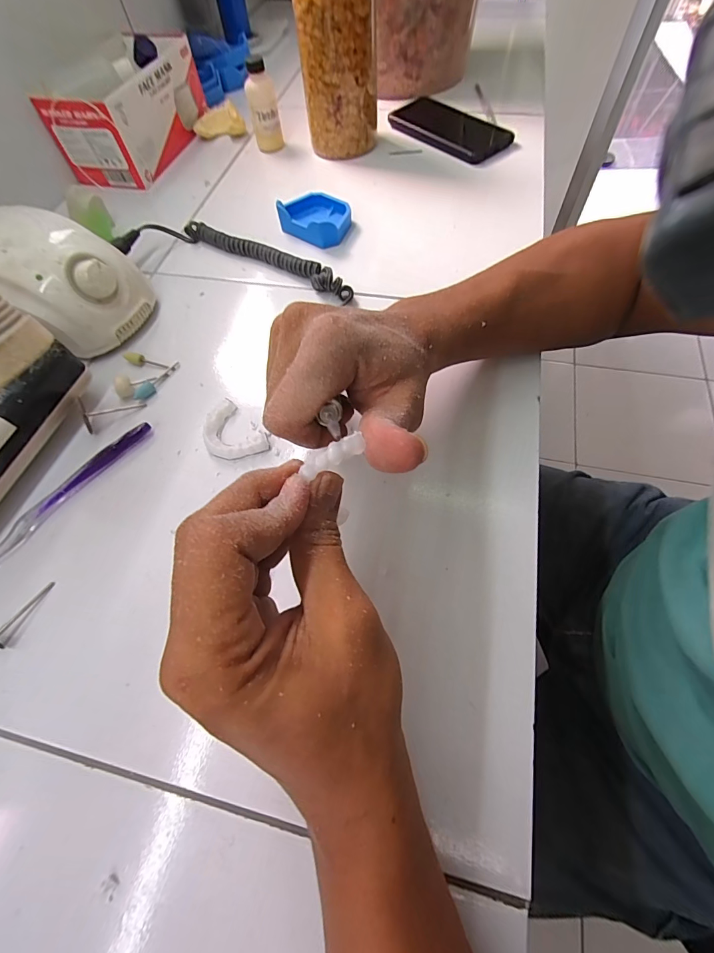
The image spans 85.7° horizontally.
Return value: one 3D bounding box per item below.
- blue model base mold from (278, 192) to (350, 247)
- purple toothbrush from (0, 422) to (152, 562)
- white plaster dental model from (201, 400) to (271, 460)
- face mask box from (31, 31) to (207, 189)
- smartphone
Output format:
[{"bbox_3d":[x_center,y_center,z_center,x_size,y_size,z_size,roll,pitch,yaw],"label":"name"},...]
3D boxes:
[{"bbox_3d":[-0.043,-0.286,0.425,0.076,0.026,0.060,26,67,15],"label":"blue model base mold"},{"bbox_3d":[-0.230,0.025,0.282,0.017,0.010,0.187,36,70,19],"label":"purple toothbrush"},{"bbox_3d":[-0.099,-0.032,0.304,0.039,0.010,0.060,-41,68,-17],"label":"white plaster dental model"},{"bbox_3d":[-0.294,-0.484,0.503,0.108,0.089,0.203,12,64,9],"label":"face mask box"},{"bbox_3d":[0.122,-0.462,0.510,0.089,0.015,0.159,-41,68,-17],"label":"smartphone"}]

